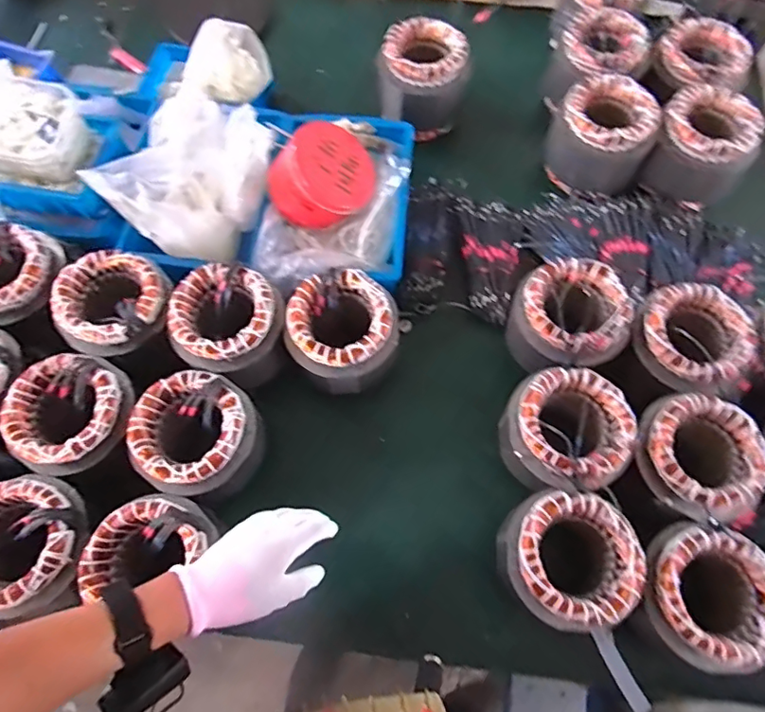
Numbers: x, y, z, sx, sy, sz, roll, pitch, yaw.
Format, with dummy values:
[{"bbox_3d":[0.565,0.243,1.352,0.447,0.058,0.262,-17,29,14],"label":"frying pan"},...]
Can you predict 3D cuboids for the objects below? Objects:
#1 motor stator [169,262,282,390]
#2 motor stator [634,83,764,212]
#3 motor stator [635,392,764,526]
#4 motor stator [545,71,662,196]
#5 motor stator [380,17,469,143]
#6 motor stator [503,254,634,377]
[{"bbox_3d":[-0.204,-0.034,0.723,0.141,0.117,0.142,-34,72,-12],"label":"motor stator"},{"bbox_3d":[0.494,-0.322,0.824,0.142,0.096,0.142,36,73,14],"label":"motor stator"},{"bbox_3d":[0.370,0.119,0.637,0.130,0.076,0.126,0,68,1],"label":"motor stator"},{"bbox_3d":[0.345,-0.347,0.837,0.150,0.100,0.144,27,71,11],"label":"motor stator"},{"bbox_3d":[0.067,-0.457,0.891,0.143,0.121,0.148,8,68,4],"label":"motor stator"},{"bbox_3d":[0.246,-0.047,0.718,0.136,0.105,0.135,0,68,1],"label":"motor stator"}]

